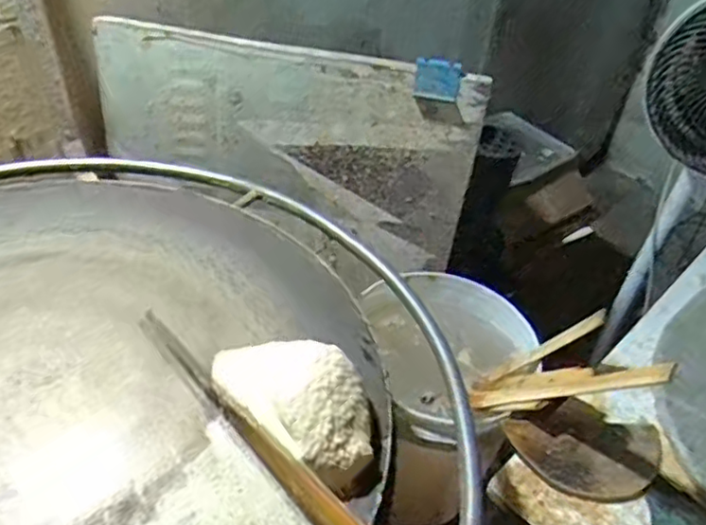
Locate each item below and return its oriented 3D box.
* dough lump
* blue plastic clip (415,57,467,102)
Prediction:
[{"bbox_3d":[-0.052,0.117,0.593,0.161,0.066,0.089,36,49,29],"label":"dough lump"},{"bbox_3d":[0.129,-0.278,0.993,0.068,0.049,0.035,8,42,2],"label":"blue plastic clip"}]

